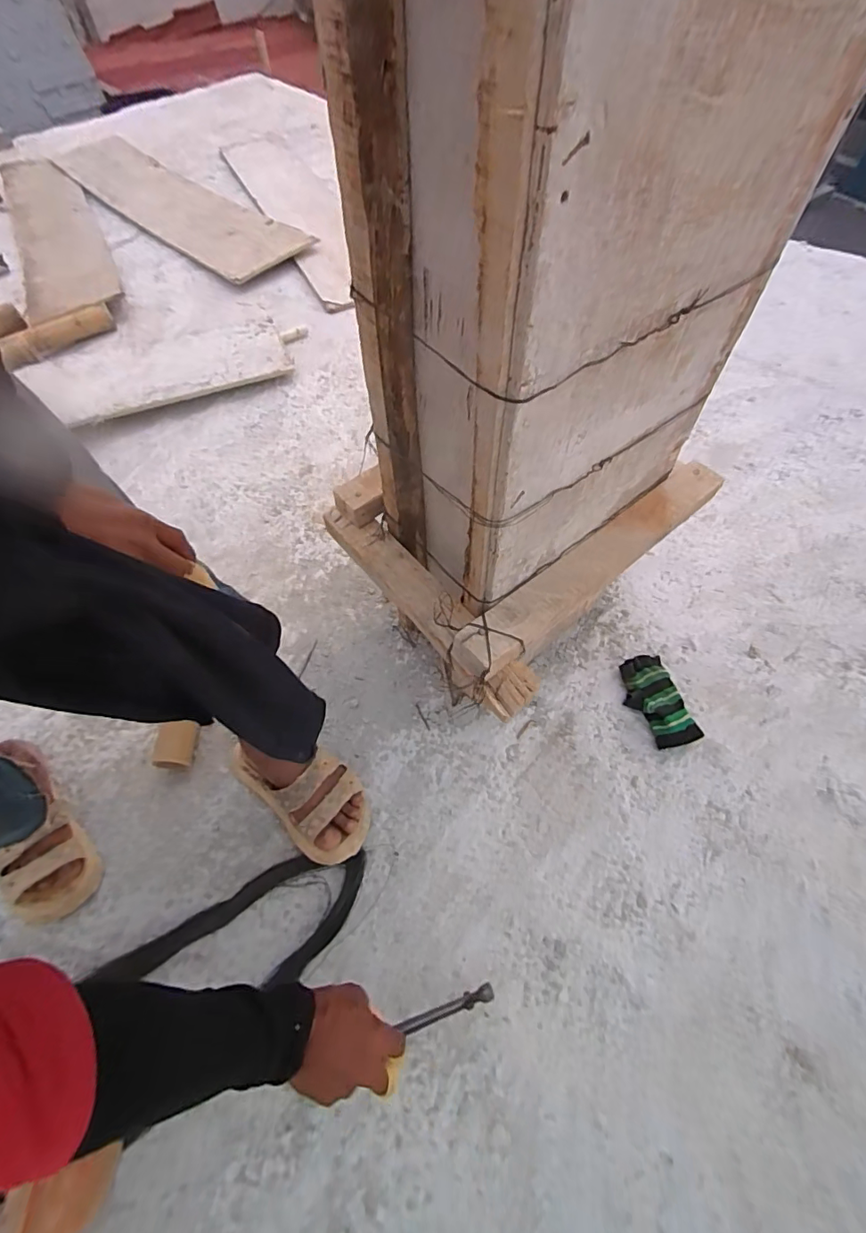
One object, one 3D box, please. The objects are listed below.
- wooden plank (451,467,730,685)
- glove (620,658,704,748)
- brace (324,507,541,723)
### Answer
[{"bbox_3d":[0.213,-0.072,0.620,0.446,0.031,0.068,-38,62,-17],"label":"wooden plank"},{"bbox_3d":[0.361,0.135,0.804,0.080,0.037,0.148,-10,58,-1],"label":"glove"},{"bbox_3d":[-0.018,-0.023,0.629,0.067,0.041,0.365,-35,62,-16],"label":"brace"}]

